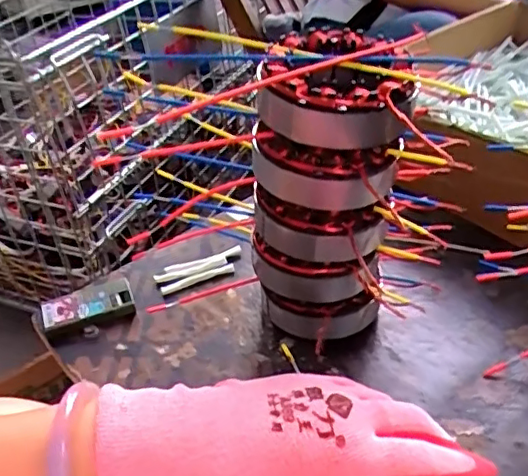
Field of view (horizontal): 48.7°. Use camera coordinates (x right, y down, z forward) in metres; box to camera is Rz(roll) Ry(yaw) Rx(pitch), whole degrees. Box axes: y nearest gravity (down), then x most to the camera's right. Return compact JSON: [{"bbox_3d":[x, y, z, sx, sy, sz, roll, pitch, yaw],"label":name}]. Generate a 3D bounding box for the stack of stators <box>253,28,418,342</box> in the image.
[{"bbox_3d":[0.042,-0.021,0.374,0.088,0.196,0.082,9,40,17],"label":"stack of stators"}]

